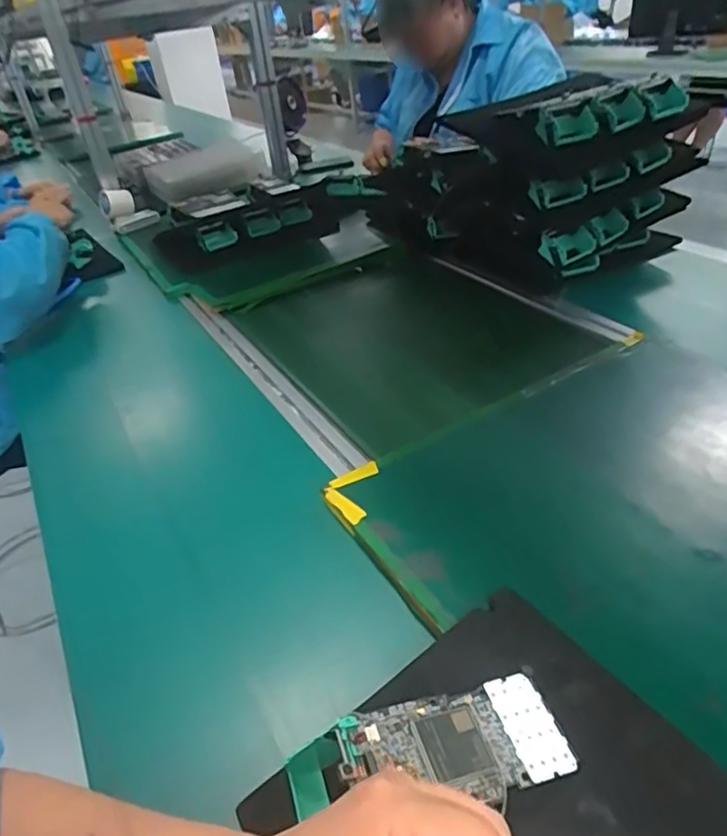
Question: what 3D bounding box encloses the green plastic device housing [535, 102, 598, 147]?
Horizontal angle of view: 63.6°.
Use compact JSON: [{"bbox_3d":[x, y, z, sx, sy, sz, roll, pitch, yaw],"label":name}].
[{"bbox_3d":[0.292,-0.424,0.843,0.082,0.058,0.018,-20,-5,-10],"label":"green plastic device housing"}]

